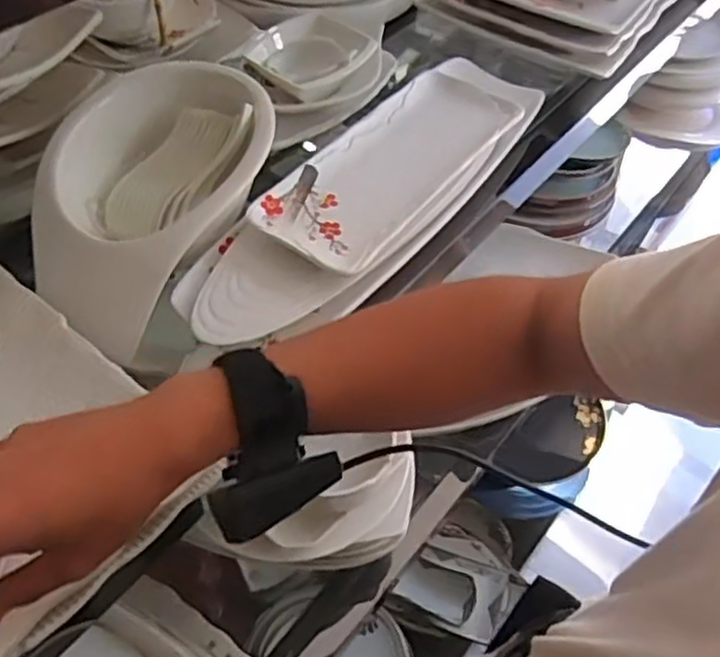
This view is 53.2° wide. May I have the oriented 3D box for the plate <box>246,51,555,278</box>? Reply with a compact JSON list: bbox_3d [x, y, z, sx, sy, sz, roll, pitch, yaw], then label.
[{"bbox_3d":[0.058,-0.180,0.683,0.126,0.024,0.372,31,56,19],"label":"plate"}]

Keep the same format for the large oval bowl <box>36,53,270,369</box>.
[{"bbox_3d":[-0.190,-0.126,0.631,0.178,0.071,0.264,28,69,21],"label":"large oval bowl"}]

